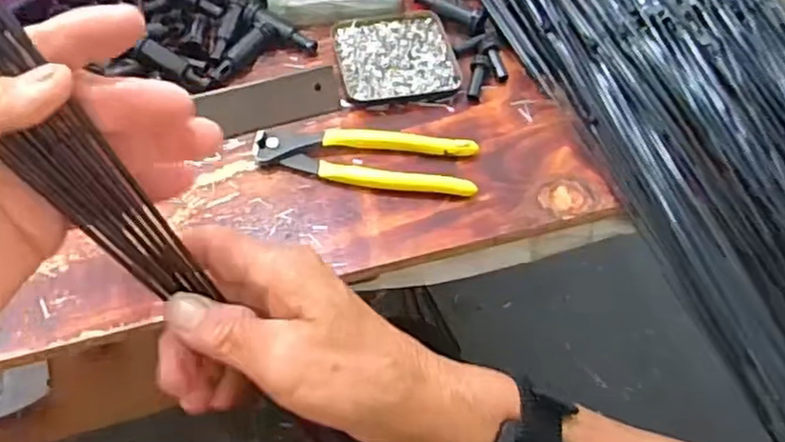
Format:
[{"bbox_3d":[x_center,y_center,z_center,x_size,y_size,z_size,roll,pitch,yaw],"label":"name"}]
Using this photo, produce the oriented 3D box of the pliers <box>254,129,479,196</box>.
[{"bbox_3d":[-0.020,-0.049,0.531,0.166,0.016,0.046,5,58,1],"label":"pliers"}]

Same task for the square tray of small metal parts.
[{"bbox_3d":[0.002,-0.139,0.591,0.097,0.013,0.094,-9,59,-7],"label":"square tray of small metal parts"}]

